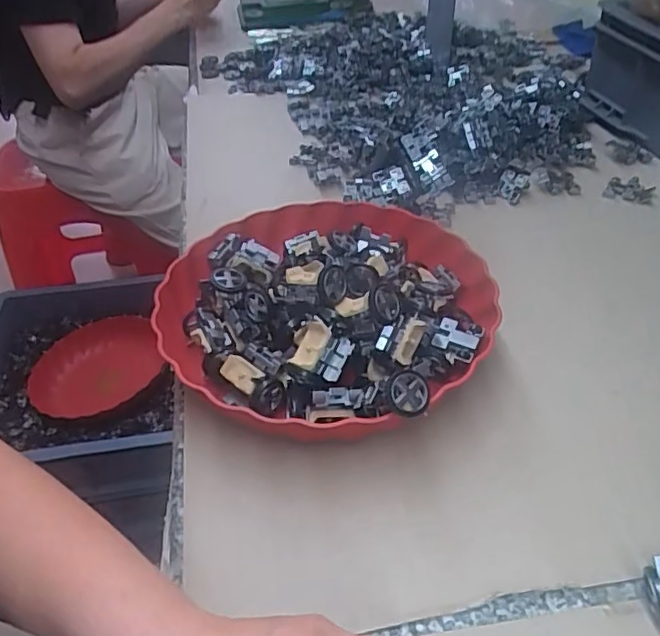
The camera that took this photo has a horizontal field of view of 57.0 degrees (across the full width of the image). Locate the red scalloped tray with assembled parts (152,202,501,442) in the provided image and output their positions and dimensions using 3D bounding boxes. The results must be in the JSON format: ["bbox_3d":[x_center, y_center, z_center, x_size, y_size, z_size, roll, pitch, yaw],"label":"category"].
[{"bbox_3d":[-0.003,-0.010,0.461,0.245,0.071,0.251,1,41,5],"label":"red scalloped tray with assembled parts"}]

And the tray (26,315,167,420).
[{"bbox_3d":[-0.446,0.087,1.156,0.277,0.047,0.214,-8,58,14],"label":"tray"}]

